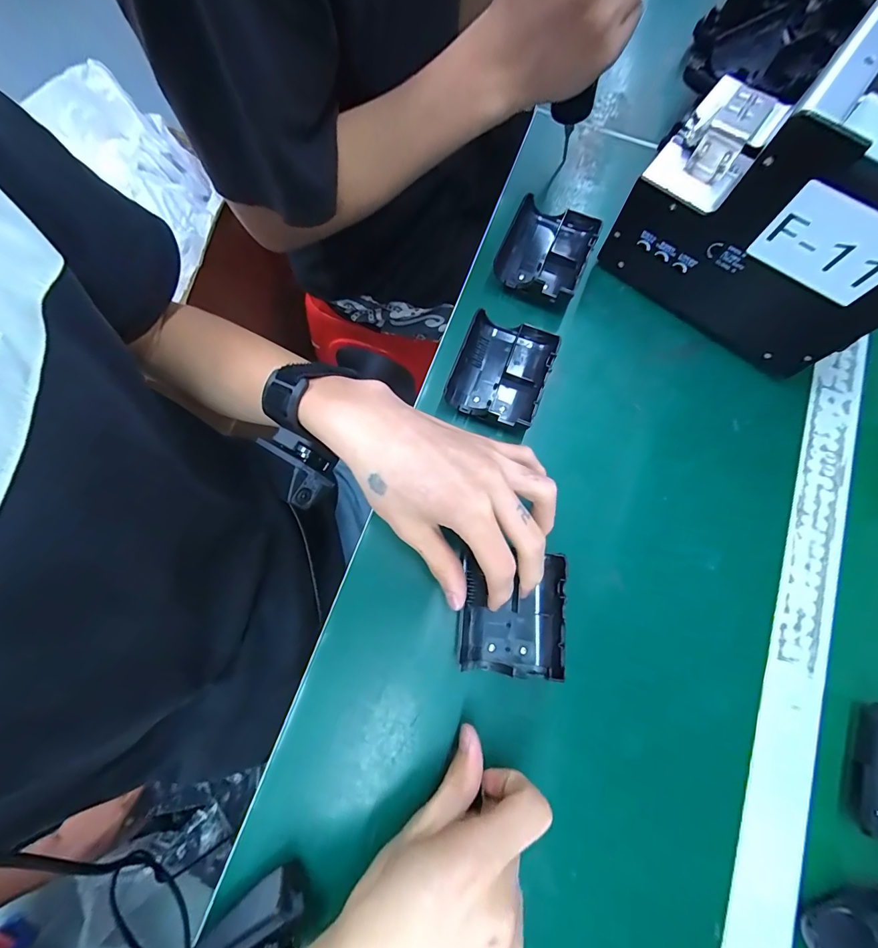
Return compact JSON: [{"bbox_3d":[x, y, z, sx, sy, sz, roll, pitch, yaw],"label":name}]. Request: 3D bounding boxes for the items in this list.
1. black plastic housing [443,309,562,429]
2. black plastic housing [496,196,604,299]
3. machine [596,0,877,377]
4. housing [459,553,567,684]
[{"bbox_3d":[0.047,-0.078,0.313,0.069,0.025,0.076,20,76,5],"label":"black plastic housing"},{"bbox_3d":[0.086,-0.182,0.336,0.070,0.029,0.072,24,76,6],"label":"black plastic housing"},{"bbox_3d":[0.246,-0.191,0.289,0.179,0.153,0.127,37,78,9],"label":"machine"},{"bbox_3d":[0.048,0.093,0.269,0.066,0.017,0.075,4,75,1],"label":"housing"}]

